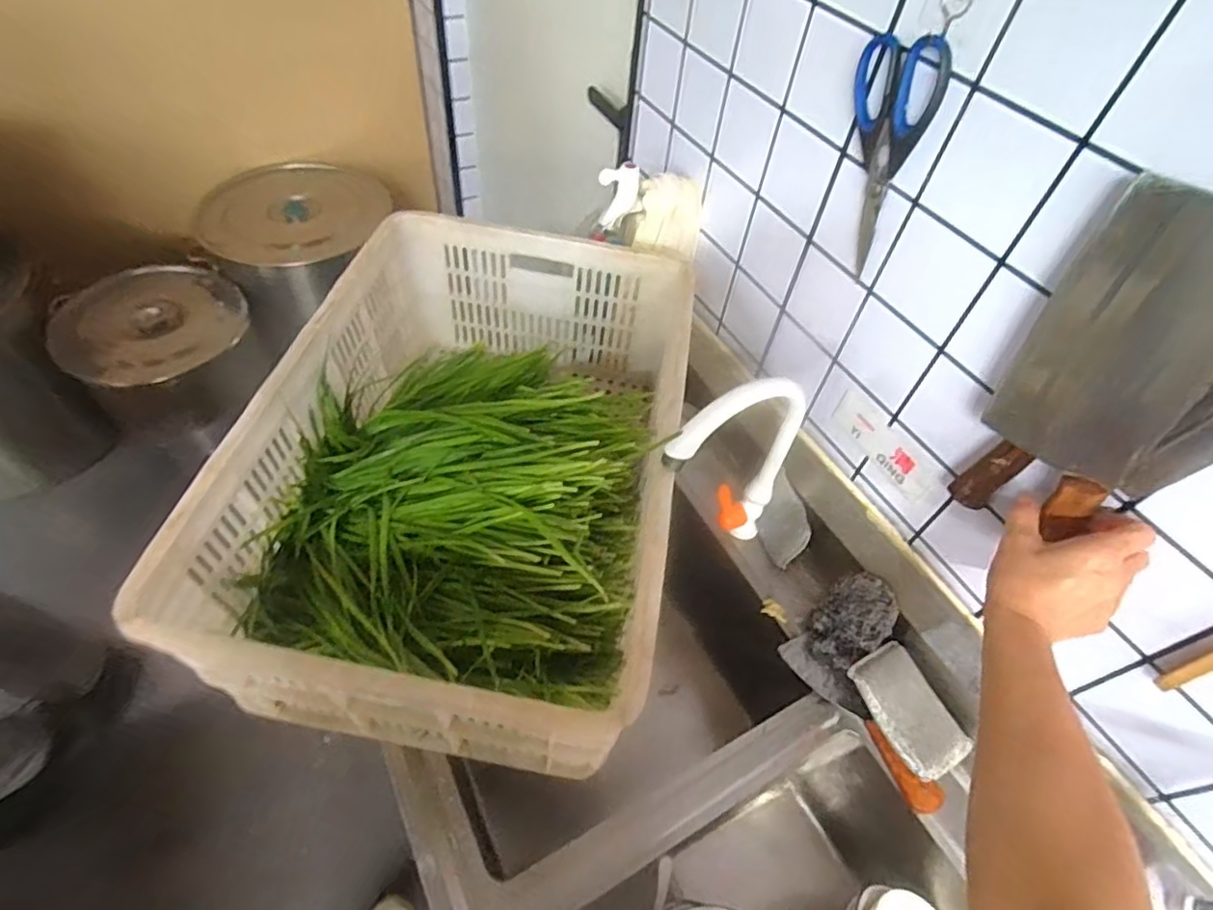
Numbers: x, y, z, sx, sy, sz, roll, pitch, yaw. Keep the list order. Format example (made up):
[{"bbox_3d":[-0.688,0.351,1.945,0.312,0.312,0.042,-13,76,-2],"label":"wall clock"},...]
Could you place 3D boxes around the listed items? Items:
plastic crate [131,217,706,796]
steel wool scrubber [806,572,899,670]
[{"bbox_3d":[-0.142,-0.008,0.716,0.403,0.229,0.612,9,51,1],"label":"plastic crate"},{"bbox_3d":[0.280,0.190,0.700,0.090,0.069,0.080,-33,62,-28],"label":"steel wool scrubber"}]

